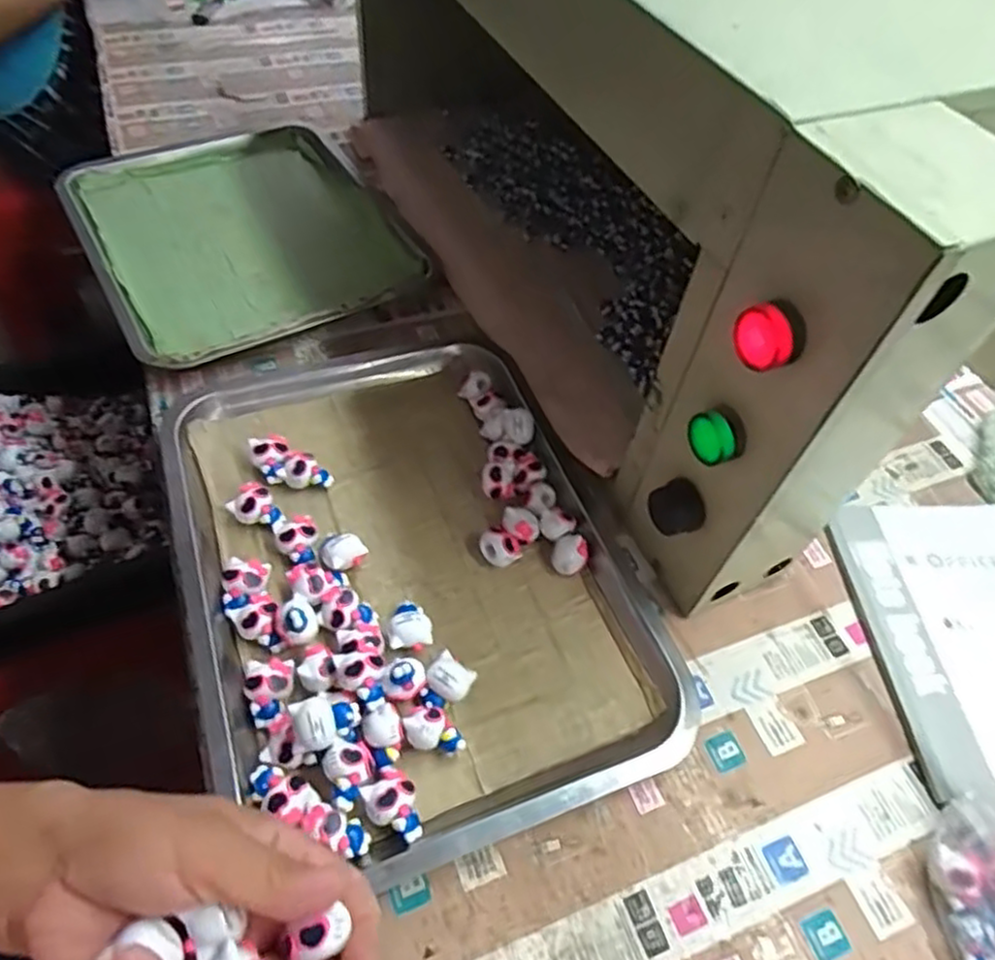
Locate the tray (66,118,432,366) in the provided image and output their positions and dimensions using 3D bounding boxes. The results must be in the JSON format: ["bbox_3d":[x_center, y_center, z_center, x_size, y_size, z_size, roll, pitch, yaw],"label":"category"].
[{"bbox_3d":[-0.241,-0.234,0.662,0.265,0.035,0.335,-23,56,-24],"label":"tray"}]

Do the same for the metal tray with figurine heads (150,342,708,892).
[{"bbox_3d":[-0.059,0.049,0.449,0.271,0.040,0.353,-18,57,-17],"label":"metal tray with figurine heads"}]

